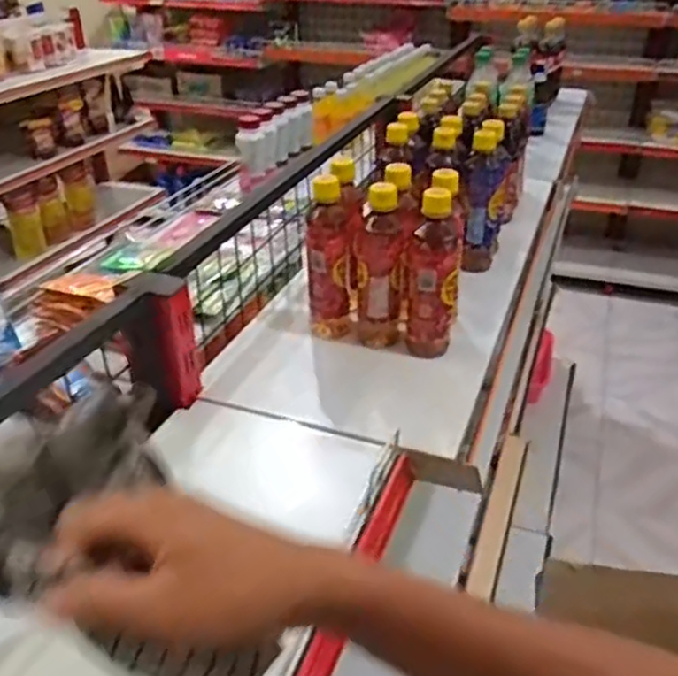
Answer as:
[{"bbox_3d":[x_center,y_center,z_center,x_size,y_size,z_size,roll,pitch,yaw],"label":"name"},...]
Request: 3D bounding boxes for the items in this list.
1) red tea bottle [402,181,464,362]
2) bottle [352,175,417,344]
[{"bbox_3d":[0.105,-0.075,0.803,0.063,0.198,0.058,3,32,5],"label":"red tea bottle"},{"bbox_3d":[0.051,-0.086,0.830,0.066,0.205,0.082,3,32,5],"label":"bottle"}]

